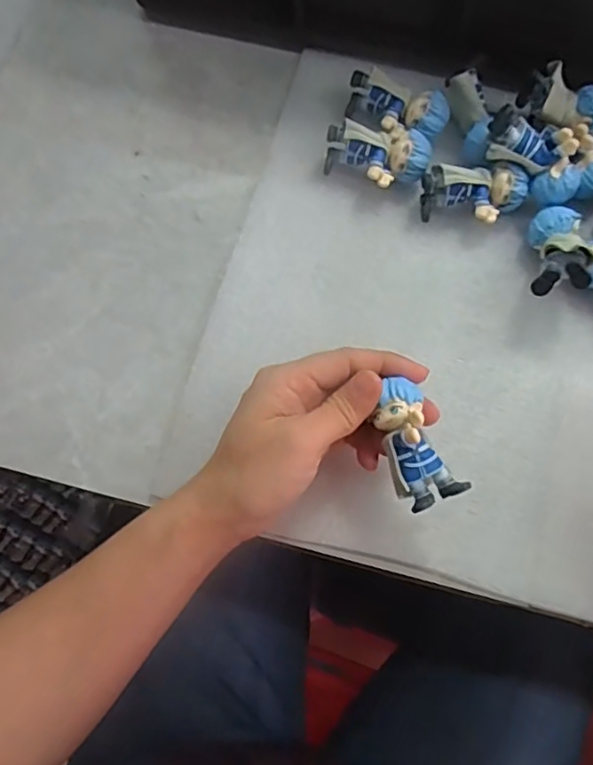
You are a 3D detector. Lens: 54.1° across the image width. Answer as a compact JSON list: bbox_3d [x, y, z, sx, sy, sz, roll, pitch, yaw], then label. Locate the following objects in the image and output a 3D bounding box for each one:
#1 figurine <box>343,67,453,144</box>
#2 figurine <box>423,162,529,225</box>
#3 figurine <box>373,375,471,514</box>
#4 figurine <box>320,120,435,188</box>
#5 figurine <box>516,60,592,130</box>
[{"bbox_3d":[0.061,-0.167,0.360,0.062,0.024,0.030,21,74,7],"label":"figurine"},{"bbox_3d":[0.106,-0.109,0.346,0.058,0.029,0.031,-4,73,0],"label":"figurine"},{"bbox_3d":[0.055,0.029,0.267,0.027,0.018,0.058,-20,89,-5],"label":"figurine"},{"bbox_3d":[0.048,-0.134,0.354,0.061,0.028,0.031,9,73,4],"label":"figurine"},{"bbox_3d":[0.160,-0.169,0.348,0.060,0.023,0.027,3,72,-17],"label":"figurine"}]

